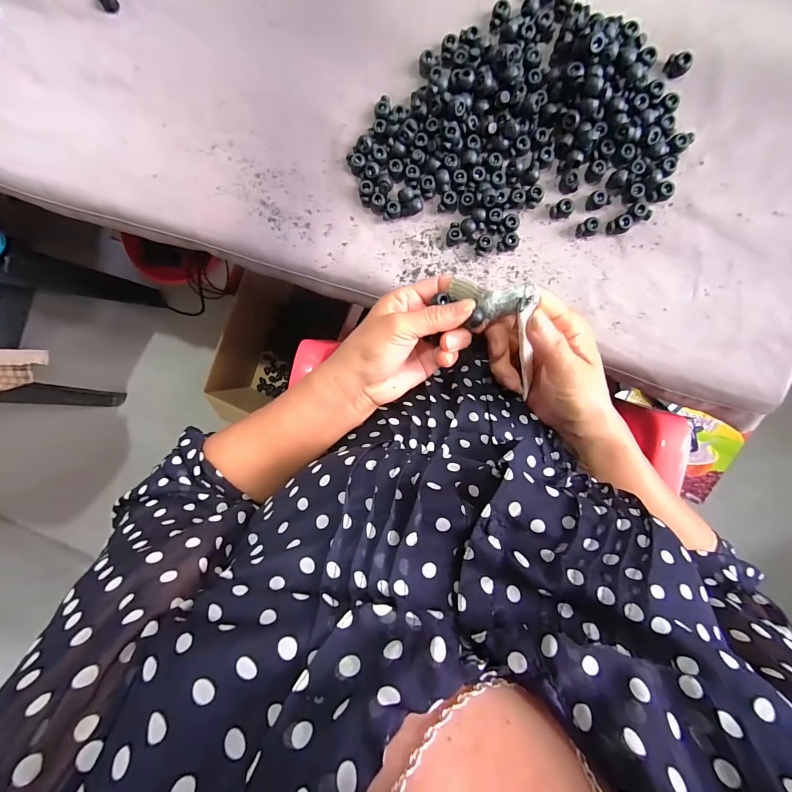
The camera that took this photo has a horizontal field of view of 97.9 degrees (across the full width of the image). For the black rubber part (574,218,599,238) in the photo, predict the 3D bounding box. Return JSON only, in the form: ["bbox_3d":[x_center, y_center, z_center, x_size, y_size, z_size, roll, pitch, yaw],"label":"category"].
[{"bbox_3d":[0.178,-0.156,0.320,0.018,0.011,0.014,-32,92,8],"label":"black rubber part"}]

